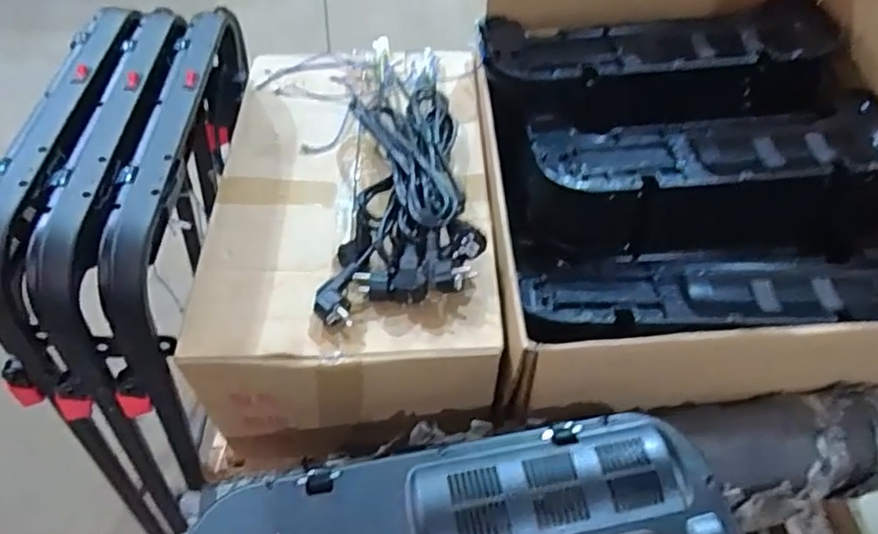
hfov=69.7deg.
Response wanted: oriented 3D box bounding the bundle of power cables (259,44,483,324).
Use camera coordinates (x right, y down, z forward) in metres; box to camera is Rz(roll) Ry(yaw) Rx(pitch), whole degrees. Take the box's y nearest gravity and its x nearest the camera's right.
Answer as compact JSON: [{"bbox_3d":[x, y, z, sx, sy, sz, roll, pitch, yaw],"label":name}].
[{"bbox_3d":[-0.091,-0.154,0.814,0.234,0.057,0.497,-8,51,-6],"label":"bundle of power cables"}]

